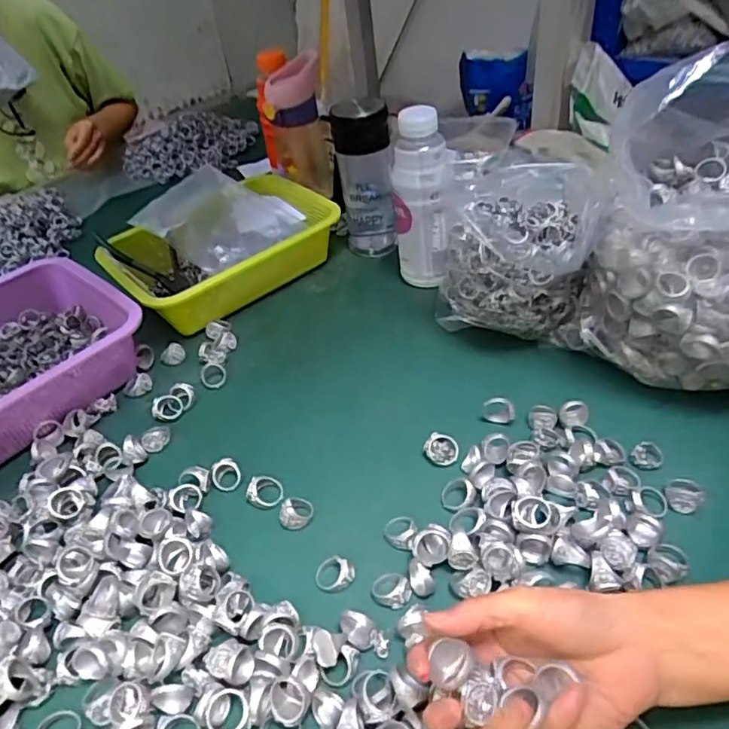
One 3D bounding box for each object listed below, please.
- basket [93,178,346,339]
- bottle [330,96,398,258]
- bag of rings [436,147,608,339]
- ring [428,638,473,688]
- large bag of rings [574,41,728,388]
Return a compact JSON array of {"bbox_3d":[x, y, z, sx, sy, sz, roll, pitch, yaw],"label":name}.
[{"bbox_3d":[-0.166,-0.137,0.724,0.272,0.082,0.194,-31,47,-24],"label":"basket"},{"bbox_3d":[0.002,-0.223,0.726,0.069,0.191,0.071,-3,42,5],"label":"bottle"},{"bbox_3d":[0.149,-0.102,0.590,0.143,0.158,0.135,4,43,13],"label":"bag of rings"},{"bbox_3d":[0.044,0.155,0.297,0.022,0.020,0.026,5,42,12],"label":"ring"},{"bbox_3d":[0.311,-0.116,0.484,0.194,0.265,0.206,25,51,31],"label":"large bag of rings"}]

